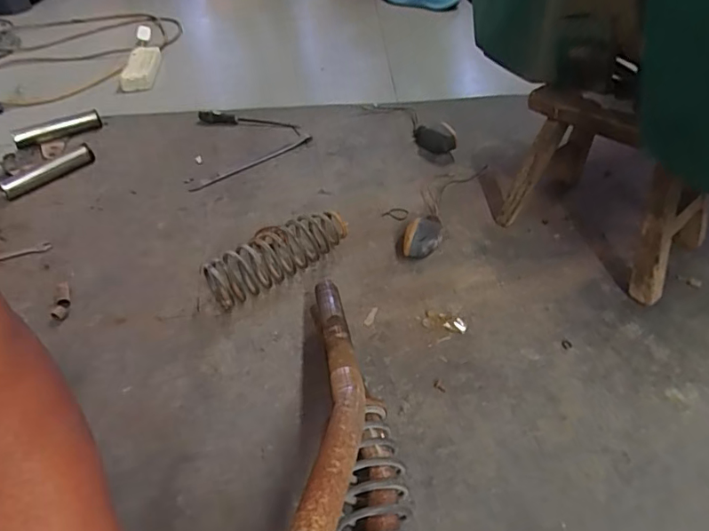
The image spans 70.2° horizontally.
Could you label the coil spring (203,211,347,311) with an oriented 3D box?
[{"bbox_3d":[-0.118,-0.019,0.764,0.216,0.079,0.064,-32,51,-27],"label":"coil spring"}]

